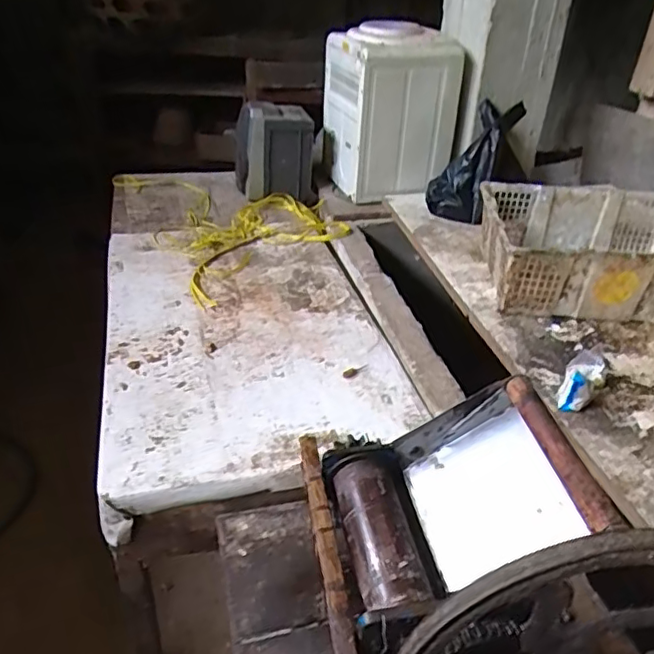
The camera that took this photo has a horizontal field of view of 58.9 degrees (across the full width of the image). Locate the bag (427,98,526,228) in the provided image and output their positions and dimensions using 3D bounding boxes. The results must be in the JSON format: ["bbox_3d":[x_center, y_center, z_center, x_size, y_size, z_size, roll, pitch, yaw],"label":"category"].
[{"bbox_3d":[0.401,-0.452,1.566,0.165,0.346,0.098,31,4,36],"label":"bag"}]

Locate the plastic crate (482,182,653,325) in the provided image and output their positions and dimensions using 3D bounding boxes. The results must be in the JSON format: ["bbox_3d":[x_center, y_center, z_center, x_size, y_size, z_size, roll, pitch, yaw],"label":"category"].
[{"bbox_3d":[0.590,-0.164,1.298,0.461,0.185,0.346,4,35,3],"label":"plastic crate"}]

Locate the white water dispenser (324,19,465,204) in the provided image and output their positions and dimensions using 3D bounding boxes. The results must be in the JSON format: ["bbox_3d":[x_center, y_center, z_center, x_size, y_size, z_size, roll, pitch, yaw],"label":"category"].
[{"bbox_3d":[0.182,-0.638,1.709,0.323,0.418,0.314,-6,35,-12],"label":"white water dispenser"}]

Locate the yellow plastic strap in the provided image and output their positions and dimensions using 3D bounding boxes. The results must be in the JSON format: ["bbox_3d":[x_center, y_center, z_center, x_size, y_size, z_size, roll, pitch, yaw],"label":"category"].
[{"bbox_3d":[-0.260,-0.319,1.667,0.502,0.041,0.822,-16,39,-25],"label":"yellow plastic strap"}]

